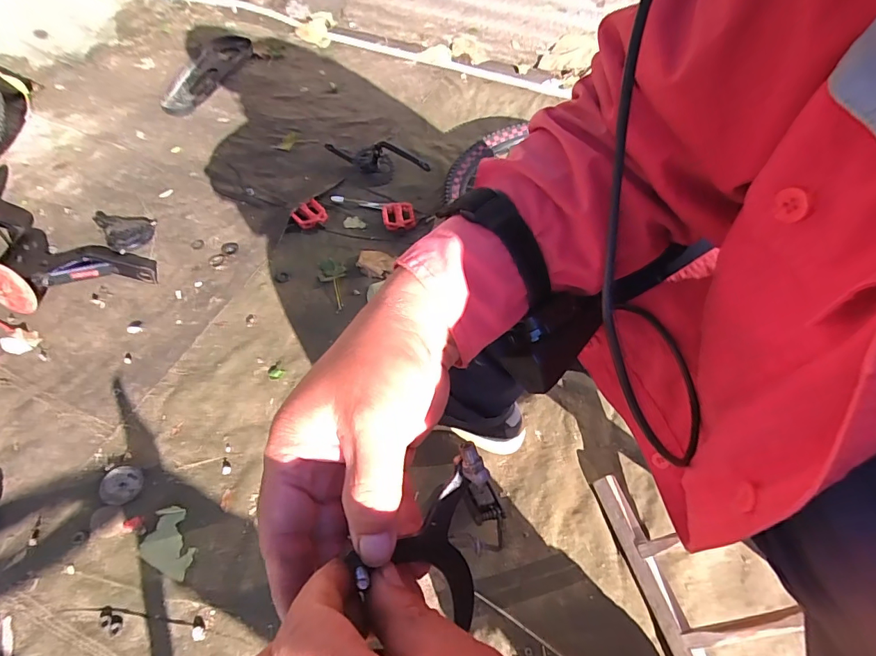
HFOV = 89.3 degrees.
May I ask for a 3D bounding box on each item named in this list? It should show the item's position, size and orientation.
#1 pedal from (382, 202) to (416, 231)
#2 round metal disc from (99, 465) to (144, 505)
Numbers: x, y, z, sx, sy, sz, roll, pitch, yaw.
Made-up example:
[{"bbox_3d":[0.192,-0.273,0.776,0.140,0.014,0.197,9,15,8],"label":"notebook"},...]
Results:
[{"bbox_3d":[-0.093,-0.264,1.050,0.074,0.023,0.087,-6,55,-7],"label":"pedal"},{"bbox_3d":[-0.490,0.242,0.687,0.055,0.011,0.061,-35,63,-24],"label":"round metal disc"}]

